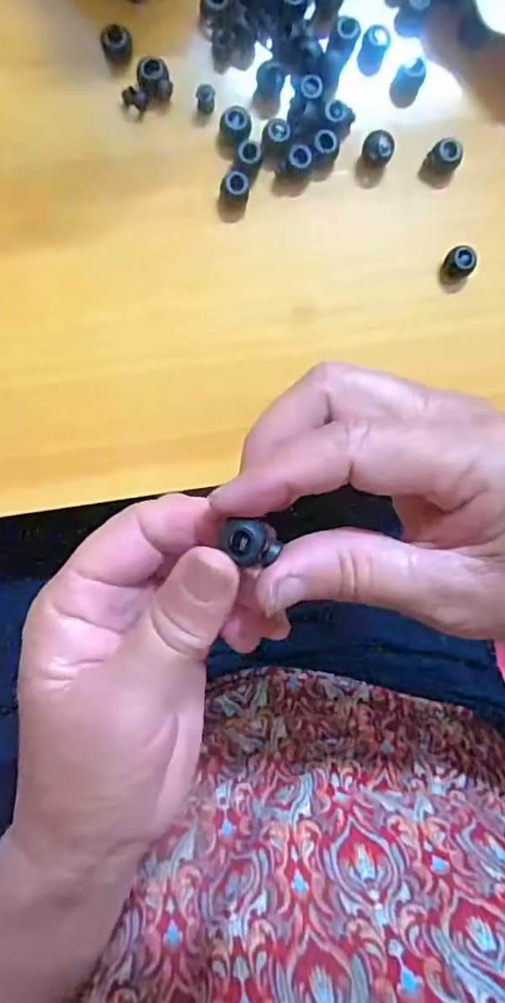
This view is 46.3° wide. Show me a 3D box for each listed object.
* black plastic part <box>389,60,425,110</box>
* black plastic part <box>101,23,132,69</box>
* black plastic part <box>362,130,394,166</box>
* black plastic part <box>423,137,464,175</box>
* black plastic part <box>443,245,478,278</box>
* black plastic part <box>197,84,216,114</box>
[{"bbox_3d":[0.081,-0.219,0.307,0.013,0.013,0.015,18,93,-7],"label":"black plastic part"},{"bbox_3d":[-0.068,-0.228,0.296,0.015,0.012,0.015,-7,95,-5],"label":"black plastic part"},{"bbox_3d":[0.064,-0.181,0.306,0.015,0.013,0.015,0,95,-6],"label":"black plastic part"},{"bbox_3d":[0.100,-0.179,0.308,0.016,0.014,0.015,0,95,-6],"label":"black plastic part"},{"bbox_3d":[0.109,-0.126,0.312,0.014,0.015,0.015,0,95,-6],"label":"black plastic part"},{"bbox_3d":[-0.023,-0.204,0.298,0.010,0.007,0.011,1,94,-6],"label":"black plastic part"}]

